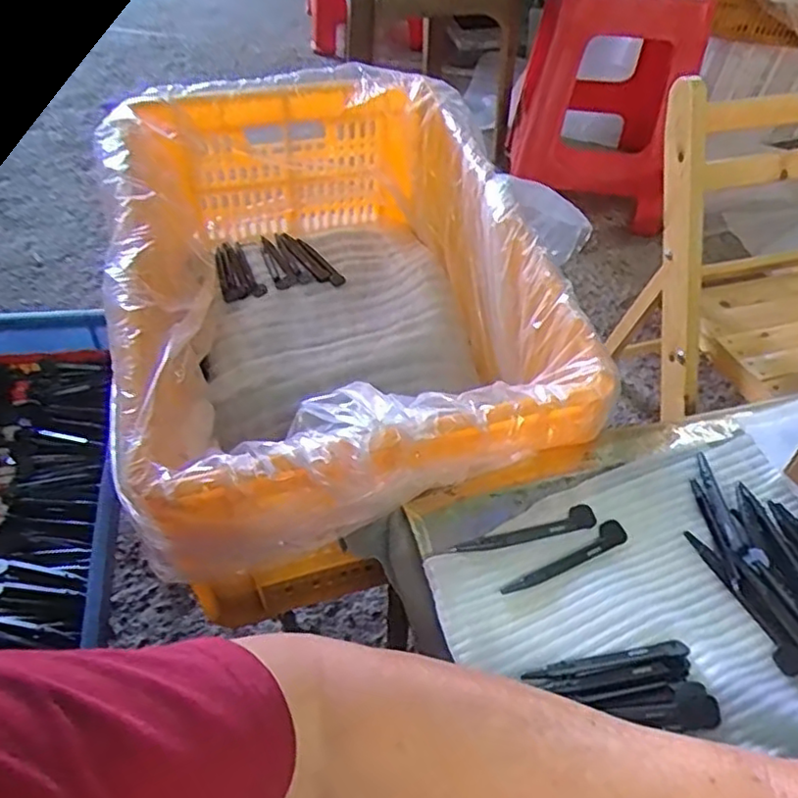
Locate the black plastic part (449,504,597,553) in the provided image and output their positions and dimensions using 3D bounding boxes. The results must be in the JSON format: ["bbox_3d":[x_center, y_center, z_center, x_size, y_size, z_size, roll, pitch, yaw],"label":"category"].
[{"bbox_3d":[0.084,0.089,0.438,0.103,0.004,0.016,-14,53,-14],"label":"black plastic part"}]

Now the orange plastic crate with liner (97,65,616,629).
[{"bbox_3d":[-0.062,-0.085,0.638,0.352,0.212,0.493,-9,52,-11],"label":"orange plastic crate with liner"}]

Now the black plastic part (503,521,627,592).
[{"bbox_3d":[0.109,0.104,0.429,0.099,0.005,0.016,-22,55,-20],"label":"black plastic part"}]

